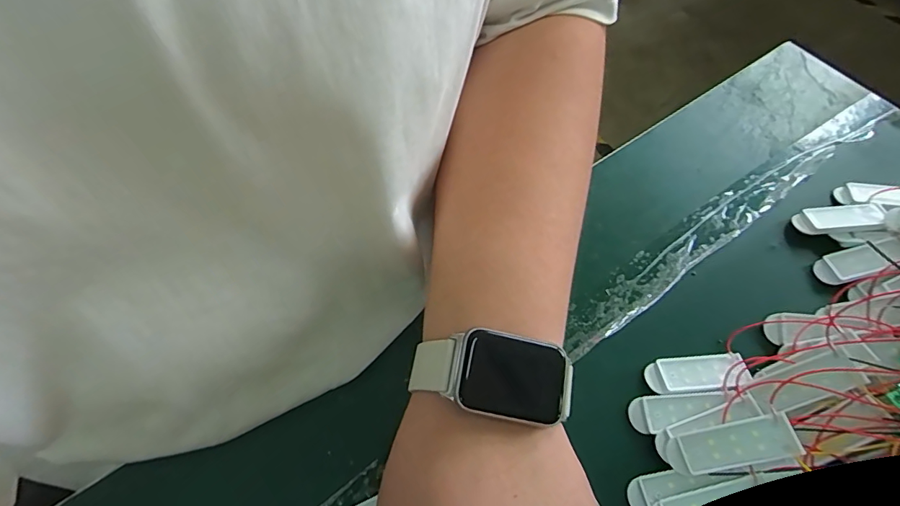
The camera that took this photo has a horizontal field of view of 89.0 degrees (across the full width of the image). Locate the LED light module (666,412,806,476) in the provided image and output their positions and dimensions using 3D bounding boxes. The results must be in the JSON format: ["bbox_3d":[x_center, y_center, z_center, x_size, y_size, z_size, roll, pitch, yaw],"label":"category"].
[{"bbox_3d":[0.140,0.096,0.228,0.058,0.008,0.019,-20,62,14],"label":"LED light module"}]

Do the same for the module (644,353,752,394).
[{"bbox_3d":[0.143,0.069,0.264,0.056,0.009,0.020,-3,62,-3],"label":"module"}]

